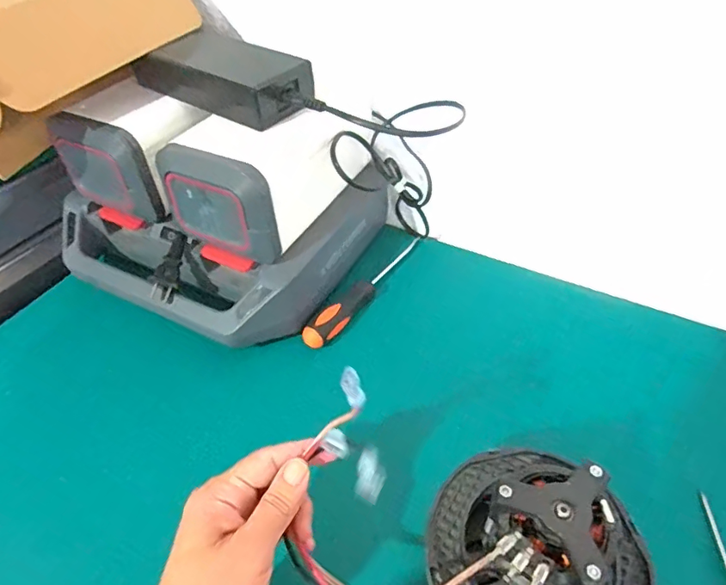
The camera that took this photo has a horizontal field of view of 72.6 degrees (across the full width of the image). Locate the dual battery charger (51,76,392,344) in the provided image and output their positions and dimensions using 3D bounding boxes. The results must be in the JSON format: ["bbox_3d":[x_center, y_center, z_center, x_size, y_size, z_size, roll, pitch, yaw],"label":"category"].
[{"bbox_3d":[-0.140,-0.102,0.485,0.252,0.149,0.235,22,49,23],"label":"dual battery charger"}]

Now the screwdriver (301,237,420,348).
[{"bbox_3d":[0.008,-0.007,0.494,0.020,0.022,0.180,28,52,27],"label":"screwdriver"}]

